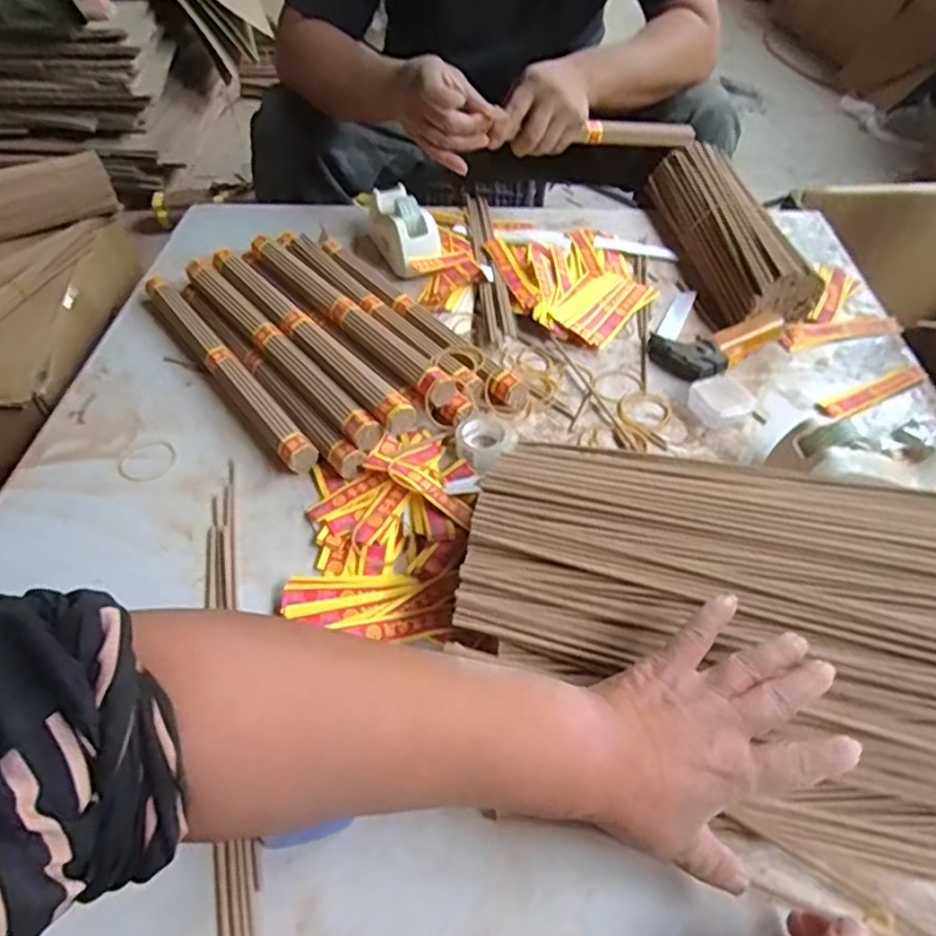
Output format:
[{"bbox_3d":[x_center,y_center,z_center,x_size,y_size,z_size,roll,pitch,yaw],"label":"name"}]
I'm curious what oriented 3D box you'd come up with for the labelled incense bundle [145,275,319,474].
[{"bbox_3d":[-0.223,-0.096,0.623,0.034,0.030,0.312,-30,53,-24],"label":"labelled incense bundle"}]

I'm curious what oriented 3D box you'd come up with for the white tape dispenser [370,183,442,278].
[{"bbox_3d":[-0.075,-0.266,0.754,0.061,0.056,0.118,-26,52,-21],"label":"white tape dispenser"}]

